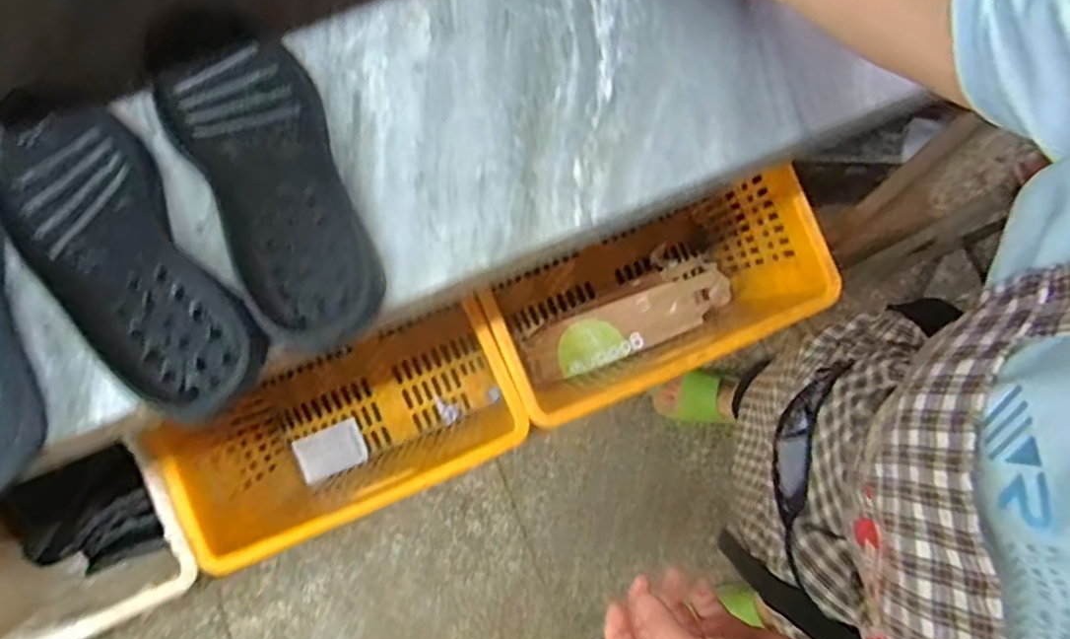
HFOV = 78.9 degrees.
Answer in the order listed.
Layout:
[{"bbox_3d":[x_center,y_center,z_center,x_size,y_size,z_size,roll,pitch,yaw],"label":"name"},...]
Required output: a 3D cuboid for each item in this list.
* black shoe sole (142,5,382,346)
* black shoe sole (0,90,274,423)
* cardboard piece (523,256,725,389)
[{"bbox_3d":[-0.186,-0.105,0.455,0.101,0.036,0.280,-29,76,-5],"label":"black shoe sole"},{"bbox_3d":[-0.285,-0.050,0.439,0.103,0.025,0.279,-41,78,-8],"label":"black shoe sole"},{"bbox_3d":[0.170,0.000,1.169,0.392,0.133,0.125,-25,76,-4],"label":"cardboard piece"}]

